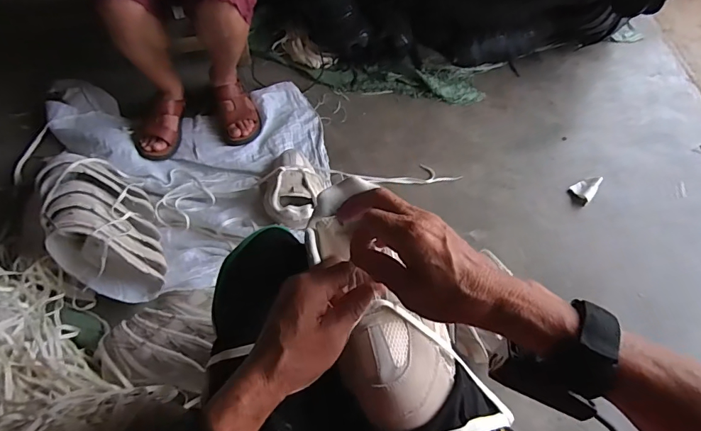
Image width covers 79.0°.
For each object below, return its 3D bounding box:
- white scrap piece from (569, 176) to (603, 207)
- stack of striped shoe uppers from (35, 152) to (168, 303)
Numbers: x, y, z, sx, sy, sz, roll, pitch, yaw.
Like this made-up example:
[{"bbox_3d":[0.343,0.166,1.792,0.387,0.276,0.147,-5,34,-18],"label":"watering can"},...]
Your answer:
[{"bbox_3d":[0.725,-0.084,1.316,0.073,0.041,0.109,39,63,19],"label":"white scrap piece"},{"bbox_3d":[-0.636,0.030,1.082,0.242,0.169,0.432,-18,61,-15],"label":"stack of striped shoe uppers"}]

